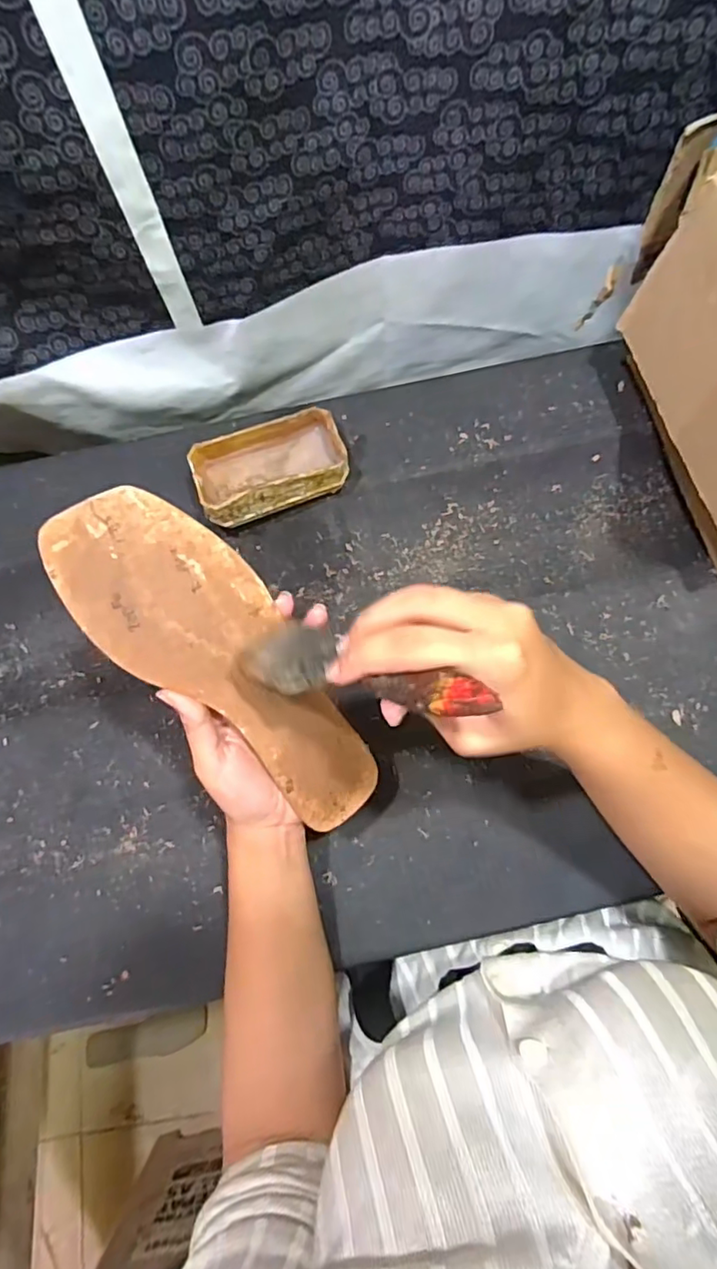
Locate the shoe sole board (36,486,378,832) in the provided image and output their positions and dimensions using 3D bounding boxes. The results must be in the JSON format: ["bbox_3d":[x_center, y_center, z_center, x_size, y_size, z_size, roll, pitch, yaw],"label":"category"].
[{"bbox_3d":[-0.074,0.021,0.348,0.083,0.018,0.244,-43,107,-10],"label":"shoe sole board"}]

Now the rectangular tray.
[{"bbox_3d":[-0.076,-0.145,0.503,0.124,0.035,0.076,-20,74,-4],"label":"rectangular tray"}]

